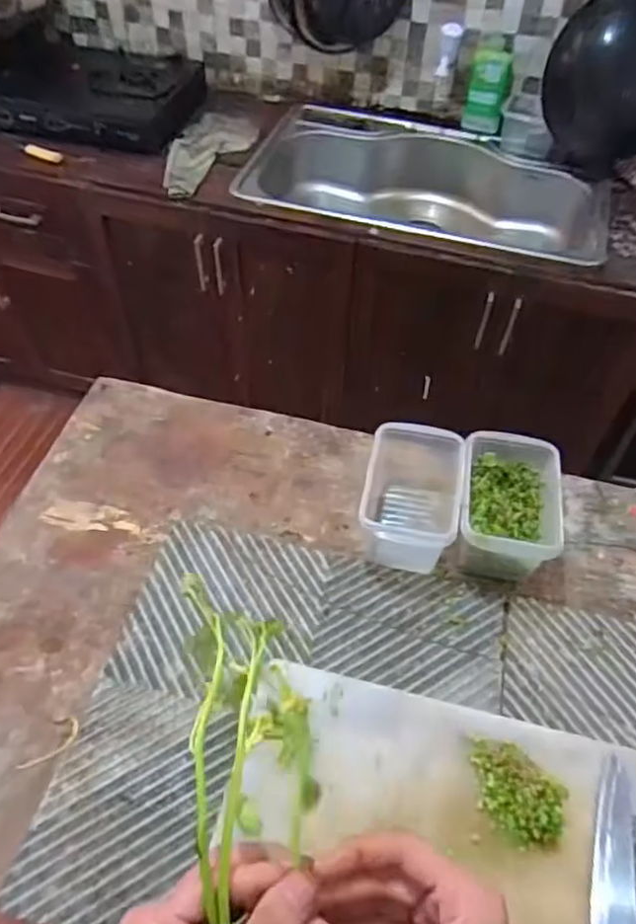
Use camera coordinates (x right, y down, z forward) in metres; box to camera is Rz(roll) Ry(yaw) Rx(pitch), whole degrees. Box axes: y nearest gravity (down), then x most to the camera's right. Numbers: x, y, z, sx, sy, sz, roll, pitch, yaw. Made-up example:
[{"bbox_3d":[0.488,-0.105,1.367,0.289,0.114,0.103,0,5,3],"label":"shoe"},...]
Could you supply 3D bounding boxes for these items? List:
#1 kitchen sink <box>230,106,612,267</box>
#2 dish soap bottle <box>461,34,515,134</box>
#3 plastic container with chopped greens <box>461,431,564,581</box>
[{"bbox_3d":[0.260,-0.622,1.569,0.815,0.202,0.462,16,53,12],"label":"kitchen sink"},{"bbox_3d":[0.411,-0.903,1.531,0.098,0.192,0.050,11,52,8],"label":"dish soap bottle"},{"bbox_3d":[0.212,0.055,0.728,0.103,0.101,0.153,9,52,6],"label":"plastic container with chopped greens"}]

